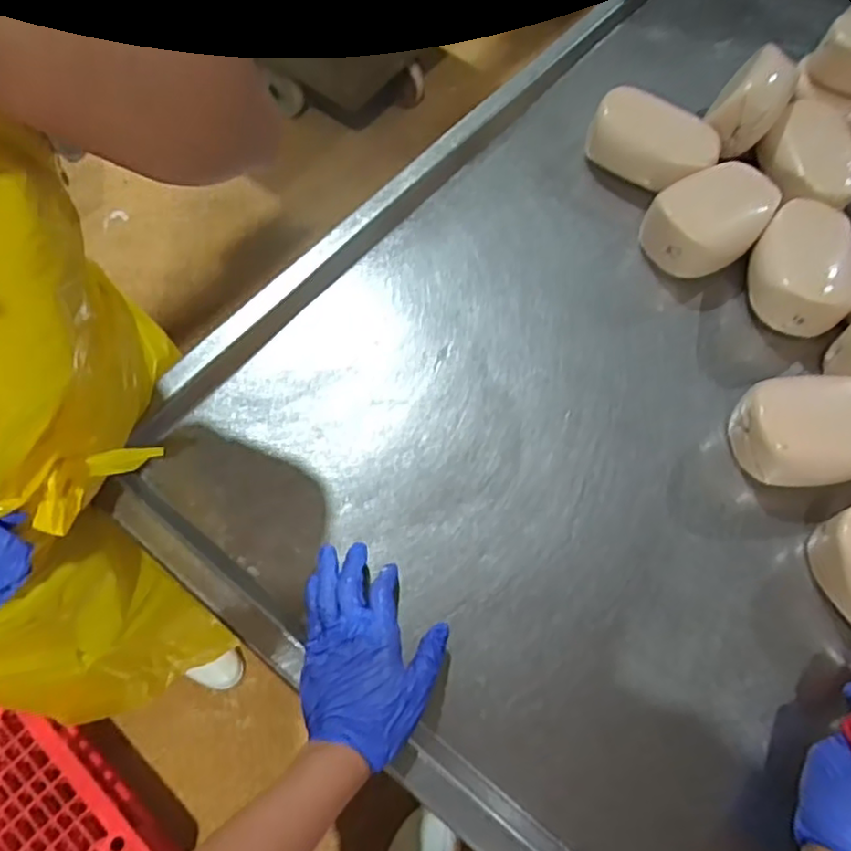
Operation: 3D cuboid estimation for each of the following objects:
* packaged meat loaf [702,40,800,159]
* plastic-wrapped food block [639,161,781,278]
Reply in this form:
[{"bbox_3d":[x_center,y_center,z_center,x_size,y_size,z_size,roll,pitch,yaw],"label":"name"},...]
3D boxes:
[{"bbox_3d":[0.389,-0.383,0.791,0.066,0.062,0.137,34,67,13],"label":"packaged meat loaf"},{"bbox_3d":[0.316,-0.220,0.742,0.141,0.082,0.090,-20,67,-13],"label":"plastic-wrapped food block"}]

